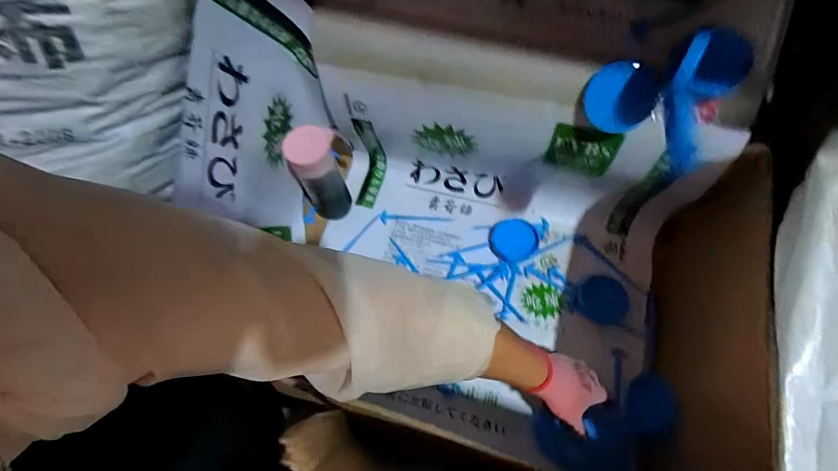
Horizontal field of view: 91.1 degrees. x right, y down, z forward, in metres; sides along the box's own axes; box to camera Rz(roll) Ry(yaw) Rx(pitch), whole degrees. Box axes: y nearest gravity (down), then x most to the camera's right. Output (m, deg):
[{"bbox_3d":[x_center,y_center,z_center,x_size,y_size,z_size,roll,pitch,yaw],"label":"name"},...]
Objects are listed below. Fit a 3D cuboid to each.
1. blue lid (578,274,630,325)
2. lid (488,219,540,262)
[{"bbox_3d":[0.305,0.107,0.682,0.076,0.014,0.078,-1,68,3],"label":"blue lid"},{"bbox_3d":[0.168,0.009,0.730,0.081,0.005,0.074,1,95,11],"label":"lid"}]

